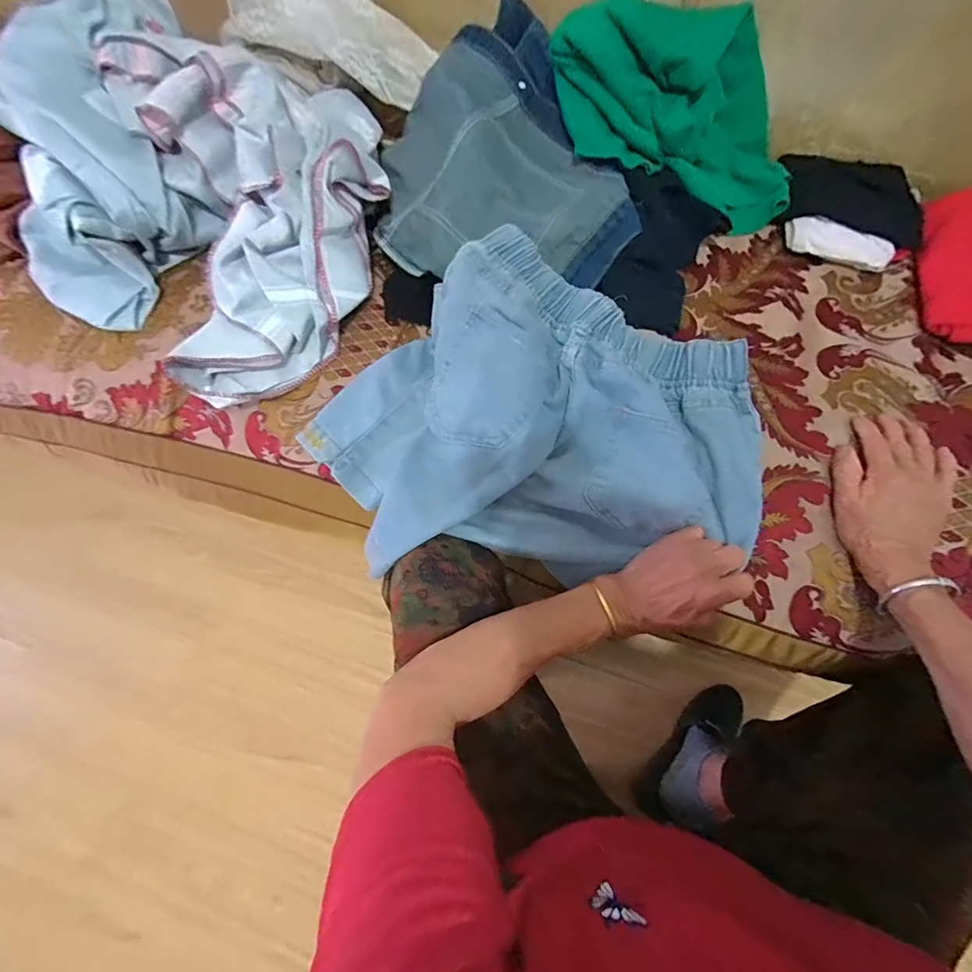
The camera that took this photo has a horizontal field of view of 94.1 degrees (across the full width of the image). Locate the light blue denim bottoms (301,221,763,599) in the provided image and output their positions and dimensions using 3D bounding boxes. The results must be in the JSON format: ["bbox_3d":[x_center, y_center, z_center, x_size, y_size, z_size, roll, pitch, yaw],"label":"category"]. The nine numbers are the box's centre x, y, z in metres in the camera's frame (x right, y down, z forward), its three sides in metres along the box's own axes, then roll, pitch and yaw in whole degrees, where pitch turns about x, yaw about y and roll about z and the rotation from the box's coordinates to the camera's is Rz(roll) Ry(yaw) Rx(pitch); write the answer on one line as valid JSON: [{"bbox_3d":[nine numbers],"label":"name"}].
[{"bbox_3d":[0.042,-0.083,0.456,0.413,0.098,0.323,-9,69,-1],"label":"light blue denim bottoms"}]

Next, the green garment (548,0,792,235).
[{"bbox_3d":[0.233,-0.440,0.525,0.286,0.147,0.172,29,73,13],"label":"green garment"}]

